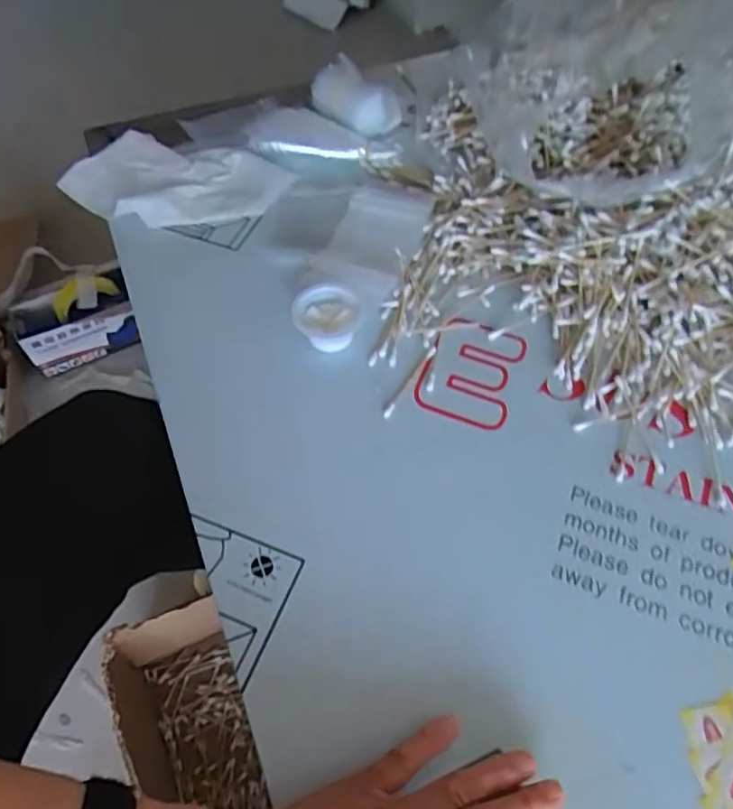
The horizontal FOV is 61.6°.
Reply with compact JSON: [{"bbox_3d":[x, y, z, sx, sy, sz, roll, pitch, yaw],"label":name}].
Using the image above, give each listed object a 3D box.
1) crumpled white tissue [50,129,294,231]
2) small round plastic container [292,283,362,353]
[{"bbox_3d":[-0.176,-0.202,0.557,0.196,0.025,0.091,3,60,2],"label":"crumpled white tissue"},{"bbox_3d":[-0.031,-0.068,0.474,0.049,0.028,0.042,19,62,11],"label":"small round plastic container"}]

